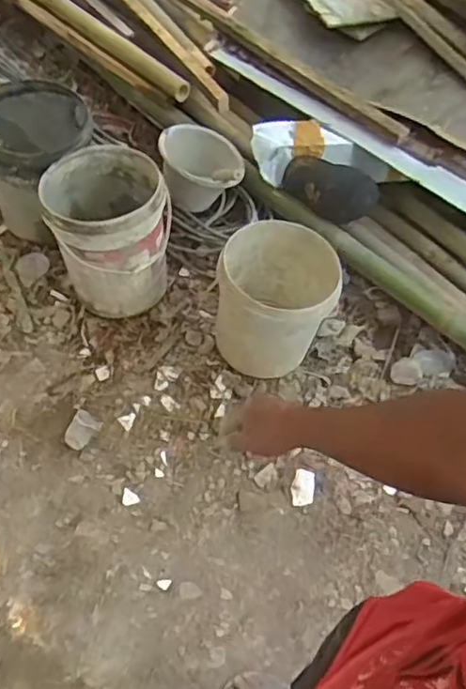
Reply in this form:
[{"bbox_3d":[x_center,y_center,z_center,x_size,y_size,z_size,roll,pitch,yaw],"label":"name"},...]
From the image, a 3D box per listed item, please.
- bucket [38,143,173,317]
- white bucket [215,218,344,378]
[{"bbox_3d":[-0.332,-0.303,1.713,0.316,0.375,0.349,-5,60,-10],"label":"bucket"},{"bbox_3d":[0.113,-0.112,1.642,0.287,0.332,0.327,16,58,3],"label":"white bucket"}]

